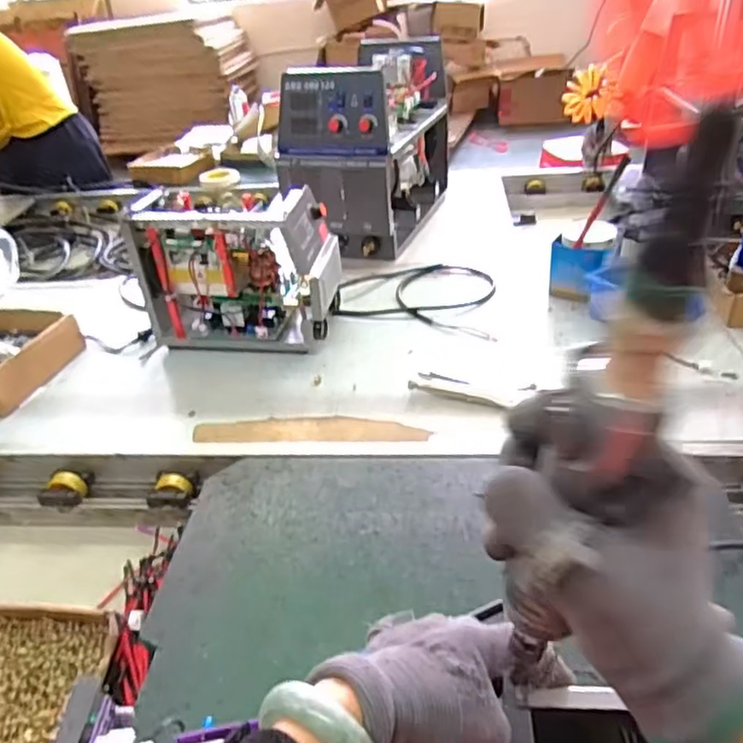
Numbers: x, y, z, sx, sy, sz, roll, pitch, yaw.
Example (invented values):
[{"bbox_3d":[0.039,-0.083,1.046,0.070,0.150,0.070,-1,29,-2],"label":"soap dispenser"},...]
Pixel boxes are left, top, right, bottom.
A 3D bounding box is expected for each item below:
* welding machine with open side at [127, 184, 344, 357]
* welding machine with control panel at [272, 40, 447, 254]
[{"bbox_3d":[-0.209,-0.158,1.018,0.298,0.225,0.129,2,35,10],"label":"welding machine with open side"},{"bbox_3d":[0.005,-0.495,1.394,0.222,0.352,0.496,9,36,20],"label":"welding machine with control panel"}]

